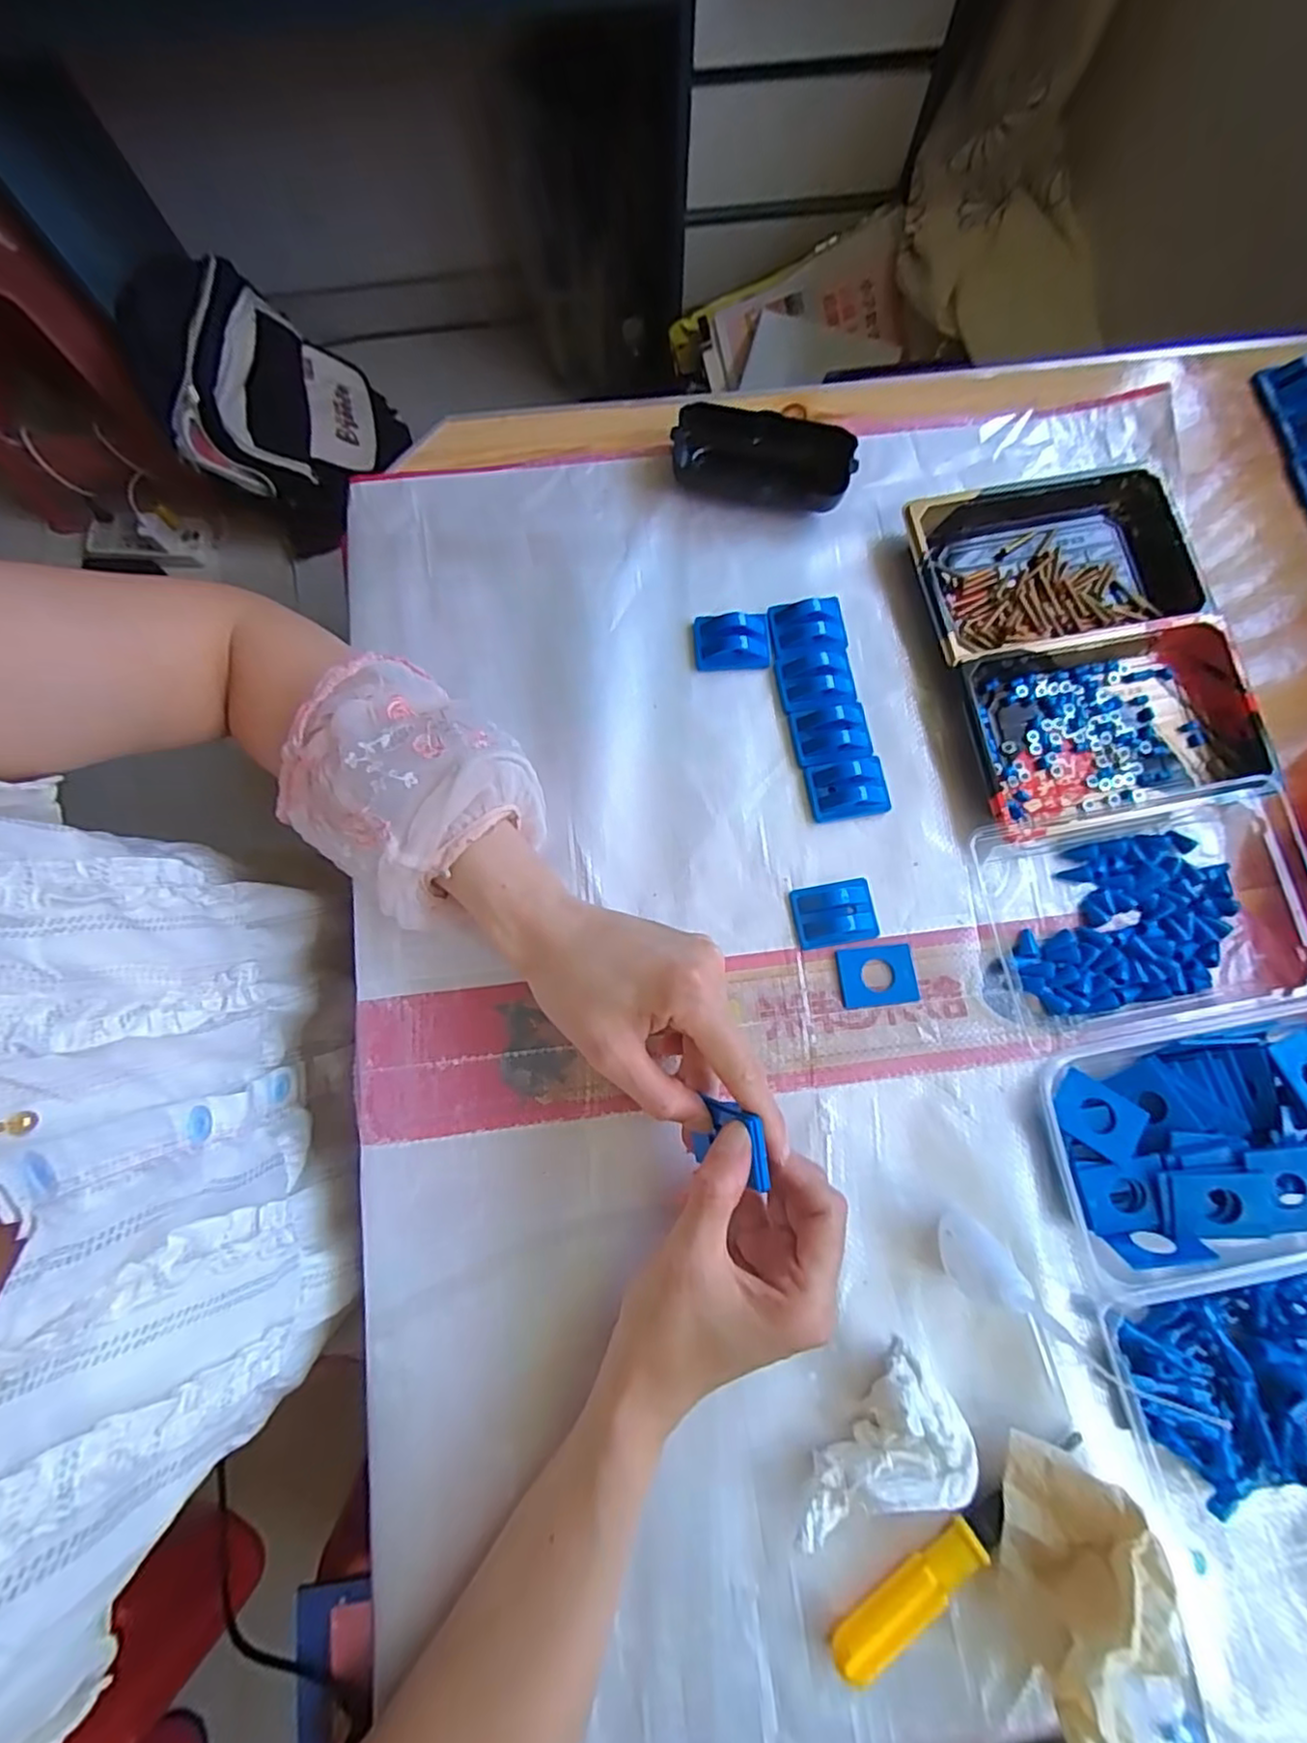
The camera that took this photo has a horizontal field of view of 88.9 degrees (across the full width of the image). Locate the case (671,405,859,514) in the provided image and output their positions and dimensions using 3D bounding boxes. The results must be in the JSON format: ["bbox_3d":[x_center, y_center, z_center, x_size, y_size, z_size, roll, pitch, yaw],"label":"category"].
[{"bbox_3d":[0.067,-0.255,0.411,0.108,0.026,0.050,18,79,4],"label":"case"}]

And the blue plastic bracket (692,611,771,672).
[{"bbox_3d":[0.047,-0.138,0.394,0.044,0.011,0.033,-3,78,-1],"label":"blue plastic bracket"}]

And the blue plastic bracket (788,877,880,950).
[{"bbox_3d":[0.101,0.023,0.369,0.044,0.010,0.034,-10,78,-2],"label":"blue plastic bracket"}]

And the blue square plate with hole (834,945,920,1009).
[{"bbox_3d":[0.122,0.057,0.364,0.041,0.004,0.032,-6,78,-1],"label":"blue square plate with hole"}]

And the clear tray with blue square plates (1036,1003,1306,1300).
[{"bbox_3d":[0.282,0.130,0.328,0.157,0.034,0.107,-10,78,-2],"label":"clear tray with blue square plates"}]

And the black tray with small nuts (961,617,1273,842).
[{"bbox_3d":[0.260,-0.082,0.376,0.160,0.030,0.108,-11,78,-2],"label":"black tray with small nuts"}]

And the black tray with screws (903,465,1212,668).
[{"bbox_3d":[0.241,-0.186,0.402,0.166,0.022,0.108,-10,78,-2],"label":"black tray with screws"}]

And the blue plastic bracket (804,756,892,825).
[{"bbox_3d":[0.113,-0.048,0.381,0.045,0.016,0.033,-10,78,-2],"label":"blue plastic bracket"}]

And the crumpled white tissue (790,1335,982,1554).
[{"bbox_3d":[0.105,0.273,0.302,0.087,0.028,0.052,-43,81,-8],"label":"crumpled white tissue"}]

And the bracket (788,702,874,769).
[{"bbox_3d":[0.104,-0.079,0.384,0.043,0.013,0.035,-9,78,-2],"label":"bracket"}]

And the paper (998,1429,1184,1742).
[{"bbox_3d":[0.190,0.308,0.281,0.065,0.053,0.112,-6,78,-2],"label":"paper"}]

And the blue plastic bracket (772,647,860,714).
[{"bbox_3d":[0.097,-0.112,0.390,0.045,0.014,0.036,-10,78,-2],"label":"blue plastic bracket"}]

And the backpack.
[{"bbox_3d":[-0.608,-0.778,1.096,0.194,0.342,0.357,23,79,5],"label":"backpack"}]

